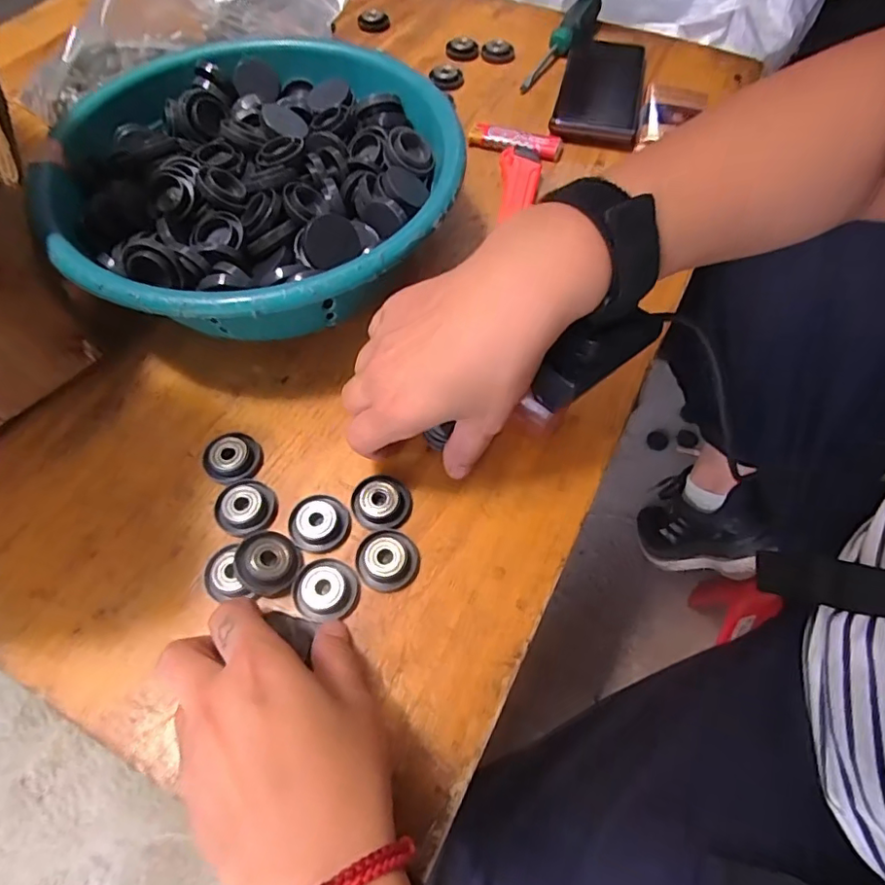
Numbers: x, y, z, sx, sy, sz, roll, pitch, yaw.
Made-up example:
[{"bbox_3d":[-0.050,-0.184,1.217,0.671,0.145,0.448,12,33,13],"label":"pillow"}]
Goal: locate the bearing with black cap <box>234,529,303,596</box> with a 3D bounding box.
[{"bbox_3d":[-0.092,0.063,0.291,0.032,0.013,0.032,0,61,0],"label":"bearing with black cap"}]

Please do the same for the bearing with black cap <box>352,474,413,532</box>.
[{"bbox_3d":[-0.035,0.034,0.315,0.033,0.009,0.031,-3,61,-2],"label":"bearing with black cap"}]

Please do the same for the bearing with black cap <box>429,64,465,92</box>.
[{"bbox_3d":[0.004,-0.358,0.542,0.034,0.010,0.035,0,61,0],"label":"bearing with black cap"}]

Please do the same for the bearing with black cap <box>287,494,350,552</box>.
[{"bbox_3d":[-0.069,0.044,0.307,0.031,0.007,0.031,10,61,6],"label":"bearing with black cap"}]

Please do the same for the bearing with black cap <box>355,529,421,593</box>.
[{"bbox_3d":[-0.029,0.062,0.298,0.033,0.009,0.032,-3,61,-2],"label":"bearing with black cap"}]

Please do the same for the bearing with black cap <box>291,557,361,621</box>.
[{"bbox_3d":[-0.061,0.077,0.290,0.034,0.008,0.032,0,61,0],"label":"bearing with black cap"}]

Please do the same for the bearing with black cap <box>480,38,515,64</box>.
[{"bbox_3d":[0.057,-0.402,0.567,0.034,0.010,0.035,6,61,3],"label":"bearing with black cap"}]

